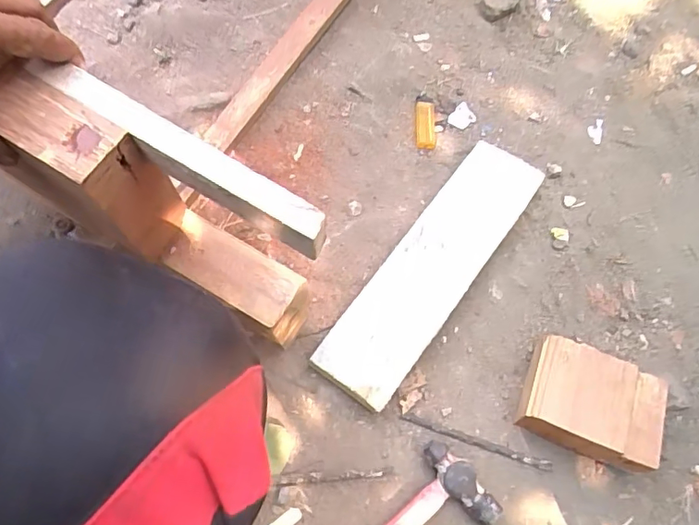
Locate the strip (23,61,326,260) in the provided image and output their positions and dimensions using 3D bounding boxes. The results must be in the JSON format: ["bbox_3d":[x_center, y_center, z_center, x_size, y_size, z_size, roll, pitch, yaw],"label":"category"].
[{"bbox_3d":[-0.109,-0.069,0.342,0.214,0.035,0.022,32,72,6],"label":"strip"}]

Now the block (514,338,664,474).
[{"bbox_3d":[0.259,0.150,0.564,0.133,0.056,0.101,22,71,7],"label":"block"}]

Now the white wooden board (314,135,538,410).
[{"bbox_3d":[0.098,0.002,0.620,0.095,0.039,0.356,35,73,11],"label":"white wooden board"}]

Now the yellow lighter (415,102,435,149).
[{"bbox_3d":[0.100,-0.180,0.694,0.025,0.012,0.069,1,70,-1],"label":"yellow lighter"}]

